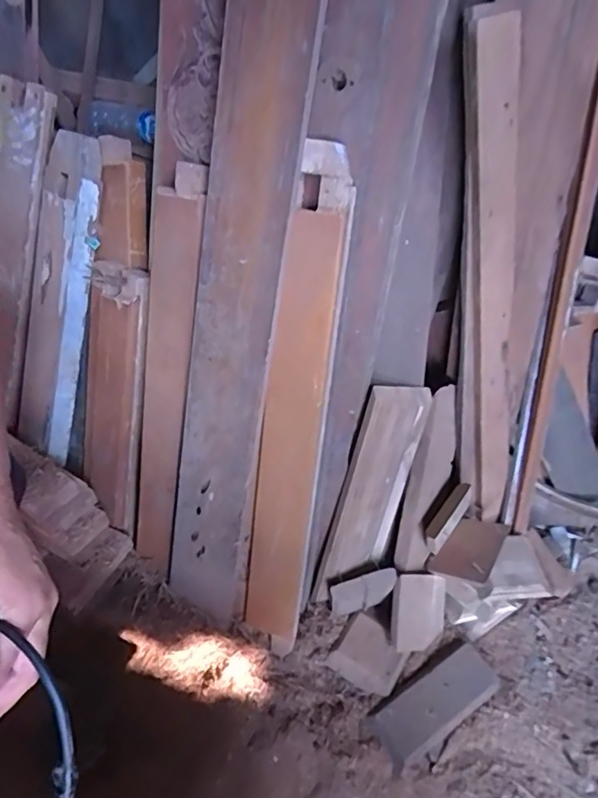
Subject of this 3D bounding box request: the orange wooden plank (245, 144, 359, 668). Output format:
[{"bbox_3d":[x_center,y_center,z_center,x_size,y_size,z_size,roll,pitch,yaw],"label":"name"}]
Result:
[{"bbox_3d":[-0.012,0.056,0.940,0.110,0.913,0.050,9,20,5],"label":"orange wooden plank"}]

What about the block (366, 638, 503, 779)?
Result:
[{"bbox_3d":[0.260,0.574,1.041,0.266,0.031,0.112,-25,54,-23],"label":"block"}]

